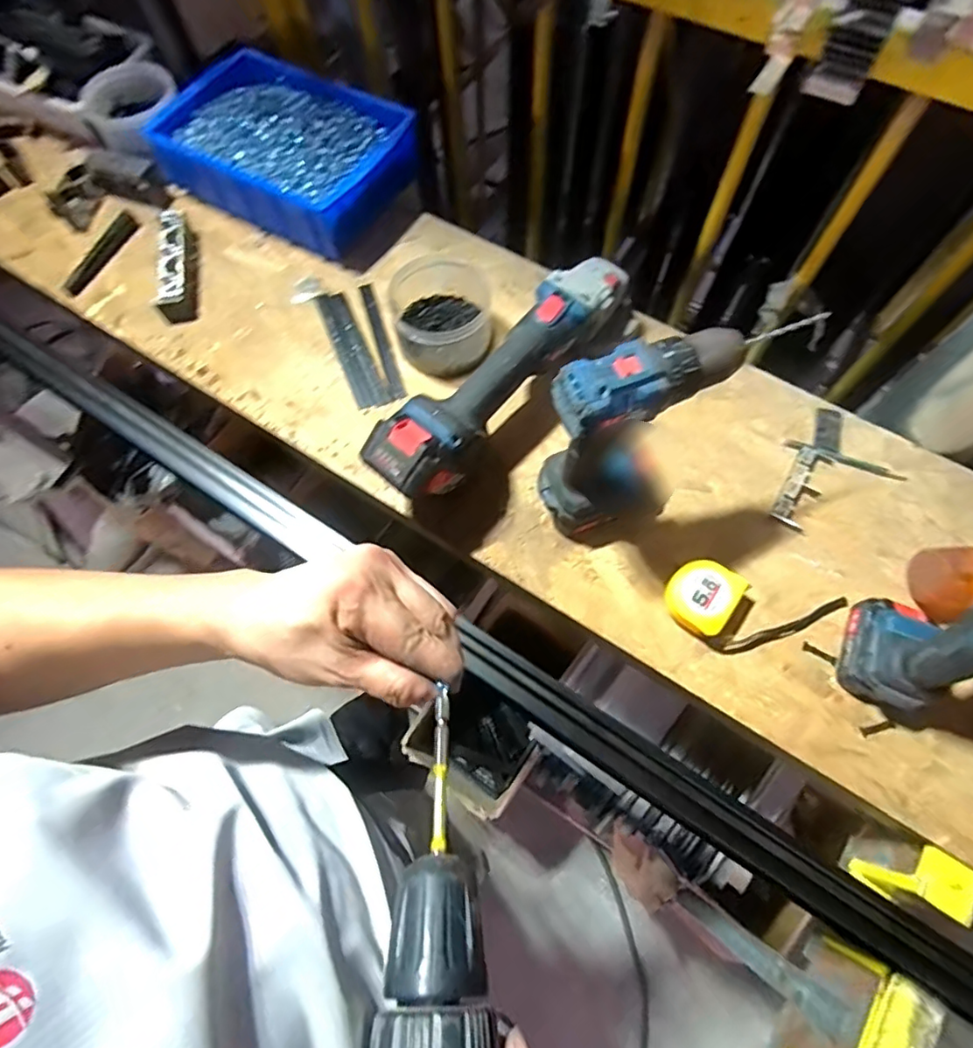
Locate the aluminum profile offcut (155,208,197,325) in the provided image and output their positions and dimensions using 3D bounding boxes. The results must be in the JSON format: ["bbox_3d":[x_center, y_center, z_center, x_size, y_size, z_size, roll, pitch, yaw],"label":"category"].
[{"bbox_3d":[-0.401,-0.336,0.732,0.035,0.039,0.159,-11,70,-3],"label":"aluminum profile offcut"}]

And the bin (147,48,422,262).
[{"bbox_3d":[-0.265,-0.505,0.769,0.311,0.079,0.217,29,73,11],"label":"bin"}]

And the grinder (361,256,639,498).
[{"bbox_3d":[0.025,-0.158,0.601,0.359,0.109,0.096,-43,74,-13],"label":"grinder"}]

